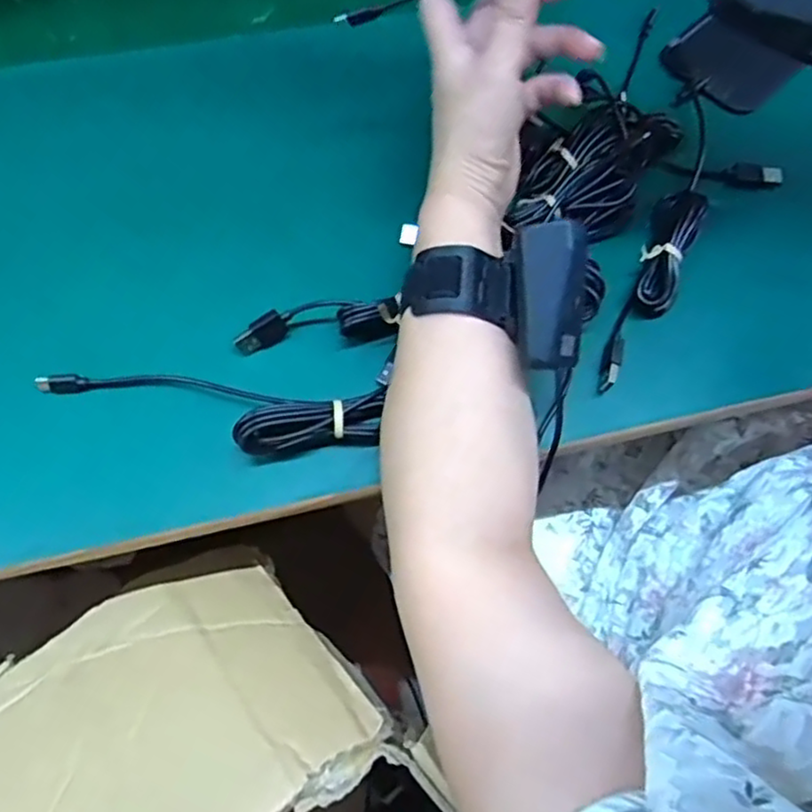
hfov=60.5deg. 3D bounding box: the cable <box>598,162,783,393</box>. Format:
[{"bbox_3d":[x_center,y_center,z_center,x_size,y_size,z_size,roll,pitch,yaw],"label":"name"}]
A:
[{"bbox_3d":[0.163,-0.095,0.432,0.047,0.020,0.203,39,71,13],"label":"cable"}]

